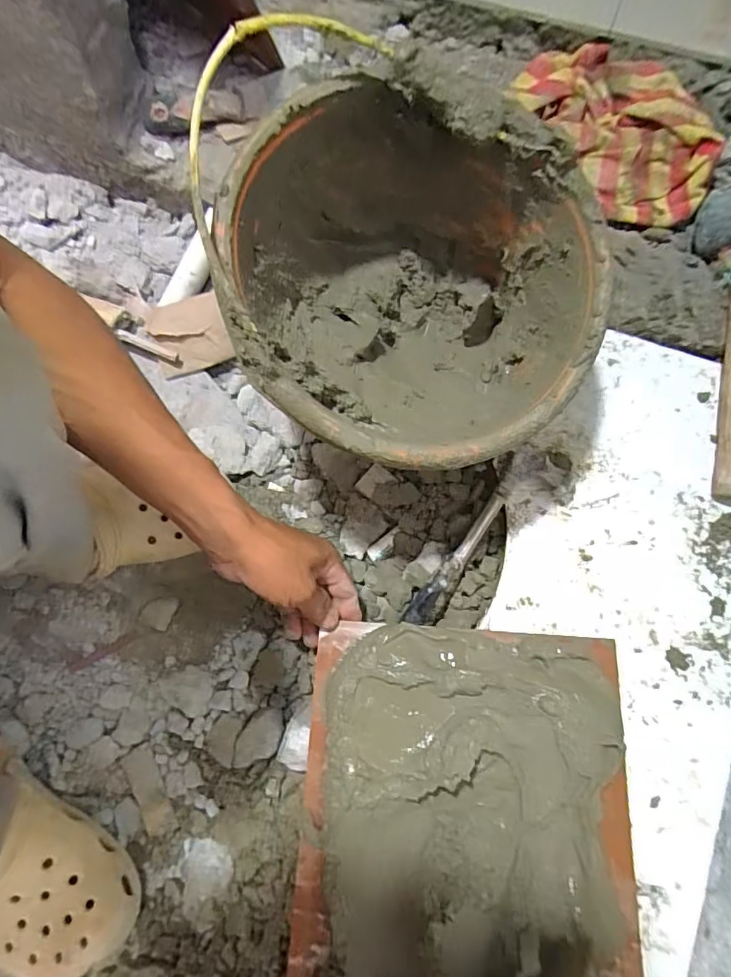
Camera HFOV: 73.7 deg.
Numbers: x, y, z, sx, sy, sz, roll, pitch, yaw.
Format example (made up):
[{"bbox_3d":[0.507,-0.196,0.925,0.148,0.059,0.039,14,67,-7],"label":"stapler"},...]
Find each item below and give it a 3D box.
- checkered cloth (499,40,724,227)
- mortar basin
[{"bbox_3d":[0.262,-0.386,0.514,0.141,0.043,0.244,-32,79,-7],"label":"checkered cloth"},{"bbox_3d":[0.033,-0.139,0.397,0.249,0.170,0.265,0,77,0],"label":"mortar basin"}]

